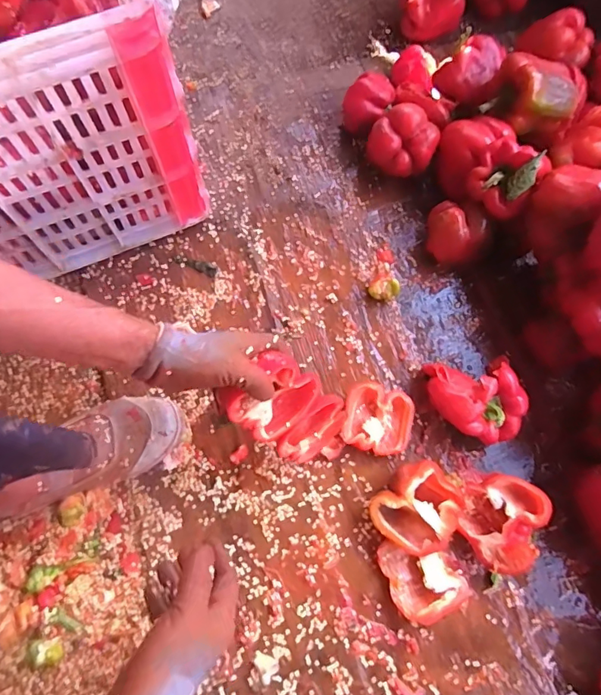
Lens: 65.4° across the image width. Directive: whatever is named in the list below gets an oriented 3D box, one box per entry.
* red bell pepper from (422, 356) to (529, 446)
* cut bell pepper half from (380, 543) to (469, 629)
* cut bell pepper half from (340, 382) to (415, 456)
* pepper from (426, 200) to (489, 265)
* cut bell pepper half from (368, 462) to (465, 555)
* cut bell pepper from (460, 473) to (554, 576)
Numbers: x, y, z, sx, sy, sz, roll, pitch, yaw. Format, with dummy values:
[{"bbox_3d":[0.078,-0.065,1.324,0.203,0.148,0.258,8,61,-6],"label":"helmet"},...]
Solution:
[{"bbox_3d":[0.207,0.063,0.561,0.108,0.069,0.101,0,73,-4],"label":"red bell pepper"},{"bbox_3d":[0.136,0.253,0.518,0.080,0.030,0.081,-17,75,-9],"label":"cut bell pepper half"},{"bbox_3d":[0.094,0.087,0.568,0.081,0.030,0.077,13,72,0],"label":"cut bell pepper half"},{"bbox_3d":[0.208,-0.157,0.637,0.069,0.066,0.078,14,72,0],"label":"pepper"},{"bbox_3d":[0.133,0.184,0.532,0.091,0.041,0.085,1,73,-4],"label":"cut bell pepper half"},{"bbox_3d":[0.222,0.196,0.522,0.089,0.061,0.102,0,73,-4],"label":"cut bell pepper"}]

